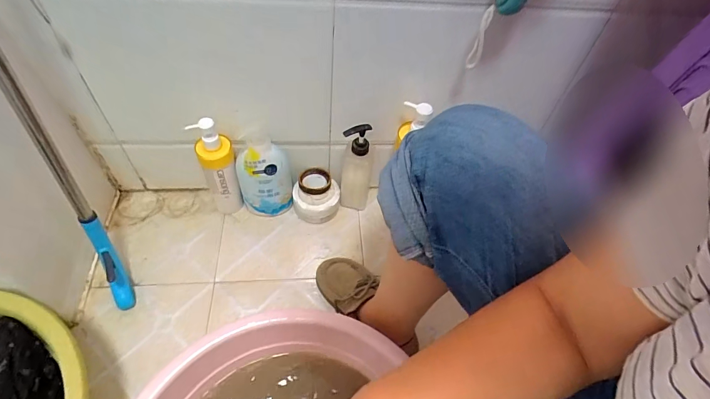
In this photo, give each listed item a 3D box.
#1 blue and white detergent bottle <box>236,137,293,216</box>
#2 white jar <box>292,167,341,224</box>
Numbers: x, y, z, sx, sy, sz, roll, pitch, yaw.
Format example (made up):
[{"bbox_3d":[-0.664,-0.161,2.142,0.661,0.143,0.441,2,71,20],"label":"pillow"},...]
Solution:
[{"bbox_3d":[-0.189,-0.050,0.807,0.107,0.199,0.078,-10,53,-12],"label":"blue and white detergent bottle"},{"bbox_3d":[-0.086,-0.008,0.866,0.102,0.077,0.111,2,51,-3],"label":"white jar"}]

